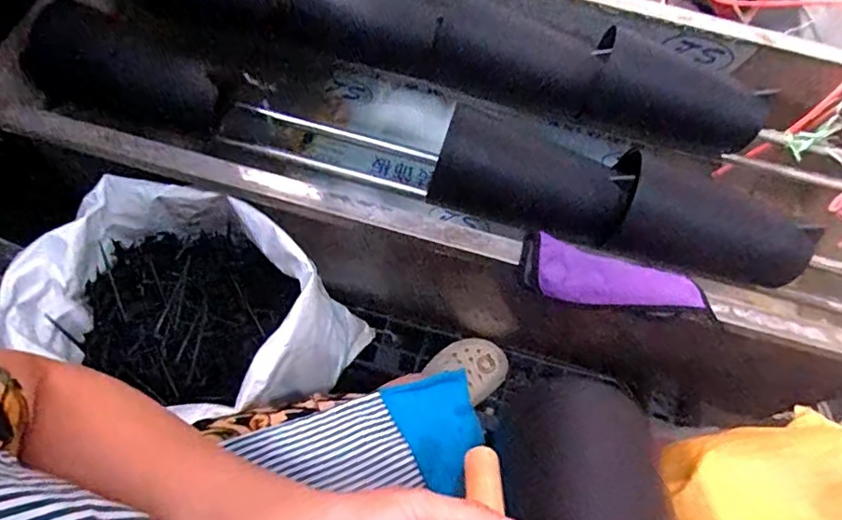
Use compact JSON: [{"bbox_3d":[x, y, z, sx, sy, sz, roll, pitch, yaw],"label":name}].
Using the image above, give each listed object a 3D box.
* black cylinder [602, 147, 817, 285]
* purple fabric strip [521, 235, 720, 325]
[{"bbox_3d":[0.363,-0.054,0.714,0.247,0.106,0.113,18,65,5],"label":"black cylinder"},{"bbox_3d":[0.225,0.029,0.664,0.216,0.025,0.072,15,65,3],"label":"purple fabric strip"}]

